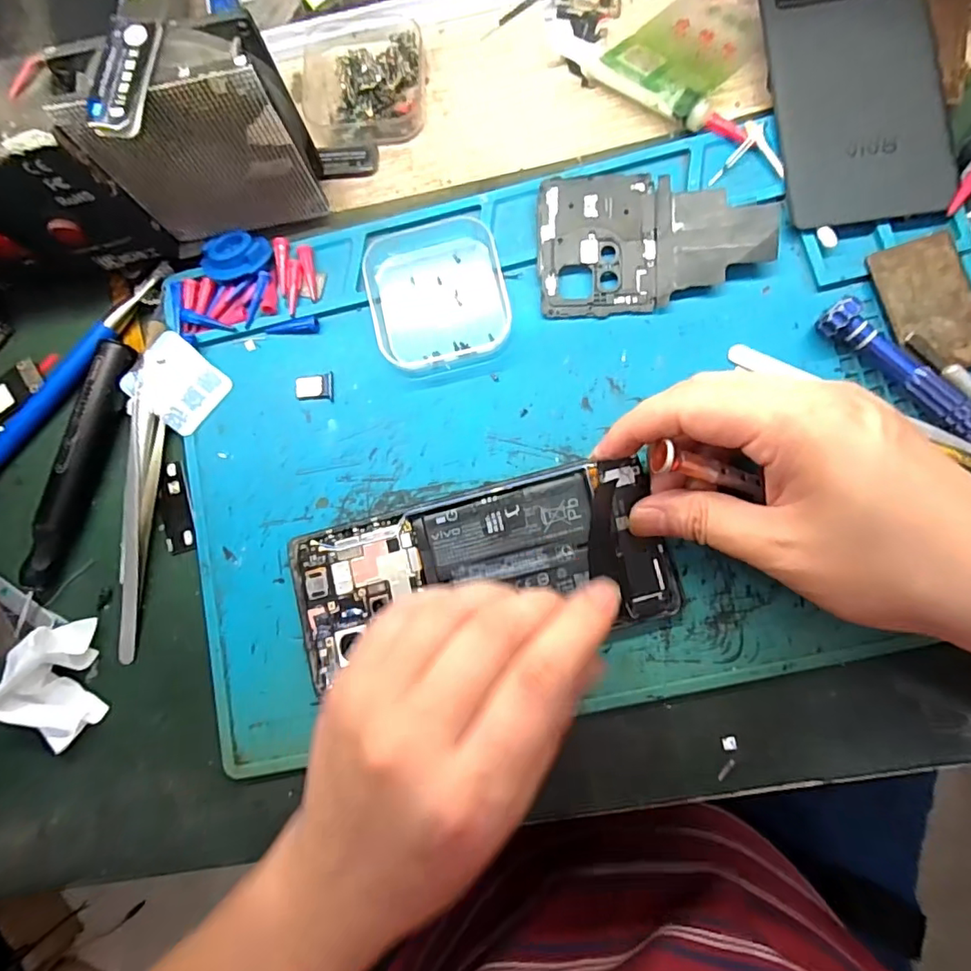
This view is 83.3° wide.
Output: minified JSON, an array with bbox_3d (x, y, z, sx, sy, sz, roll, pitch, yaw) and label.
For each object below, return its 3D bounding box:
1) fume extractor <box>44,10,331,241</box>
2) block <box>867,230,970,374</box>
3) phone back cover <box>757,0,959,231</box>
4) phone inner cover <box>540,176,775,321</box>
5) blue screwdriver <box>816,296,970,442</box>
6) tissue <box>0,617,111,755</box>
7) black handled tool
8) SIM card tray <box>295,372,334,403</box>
[{"bbox_3d":[-0.119,-0.146,0.239,0.081,0.083,0.040,-7,82,6],"label":"fume extractor"},{"bbox_3d":[0.196,-0.079,0.238,0.037,0.005,0.058,-14,82,4],"label":"block"},{"bbox_3d":[0.169,-0.199,0.251,0.072,0.012,0.158,-6,82,6],"label":"phone back cover"},{"bbox_3d":[0.078,-0.114,0.254,0.104,0.008,0.064,-3,83,6],"label":"phone inner cover"},{"bbox_3d":[0.179,-0.049,0.231,0.083,0.015,0.018,43,89,9],"label":"blue screwdriver"},{"bbox_3d":[-0.195,0.091,0.246,0.038,0.024,0.048,31,87,9],"label":"tissue"},{"bbox_3d":[-0.195,-0.010,0.262,0.018,0.015,0.120,18,85,8],"label":"black handled tool"},{"bbox_3d":[-0.083,-0.047,0.265,0.018,0.004,0.013,-5,82,6],"label":"SIM card tray"}]

